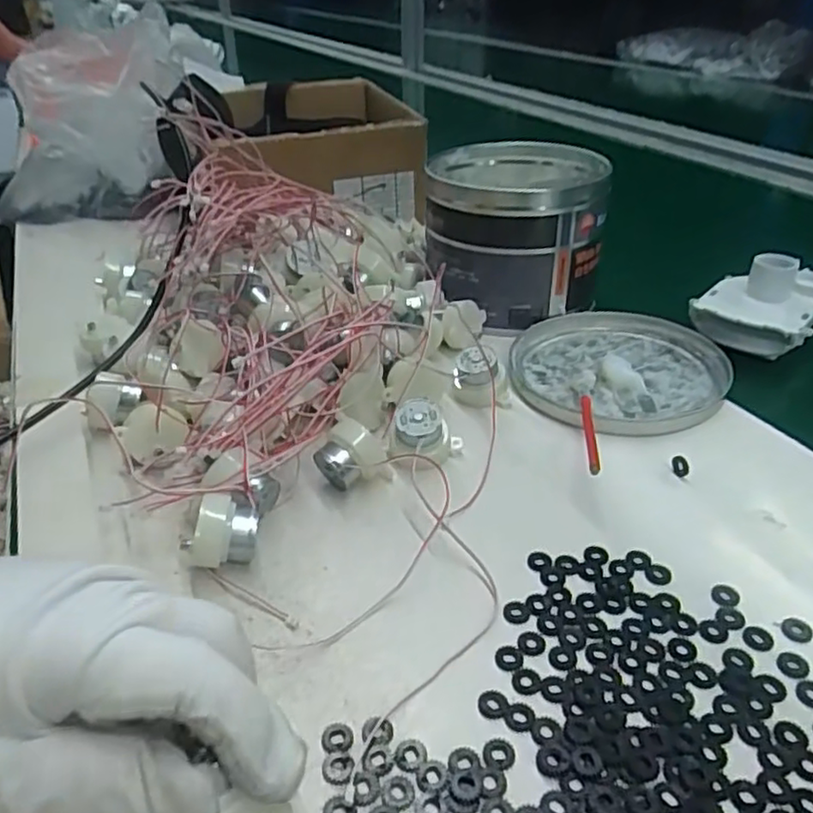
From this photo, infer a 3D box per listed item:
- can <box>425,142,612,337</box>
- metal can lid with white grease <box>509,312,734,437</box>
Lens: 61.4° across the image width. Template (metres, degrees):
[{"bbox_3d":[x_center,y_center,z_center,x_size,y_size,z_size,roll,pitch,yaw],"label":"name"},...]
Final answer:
[{"bbox_3d":[0.078,-0.125,0.507,0.122,0.103,0.130,1,33,5],"label":"can"},{"bbox_3d":[0.132,-0.025,0.434,0.133,0.015,0.125,-2,32,1],"label":"metal can lid with white grease"}]

